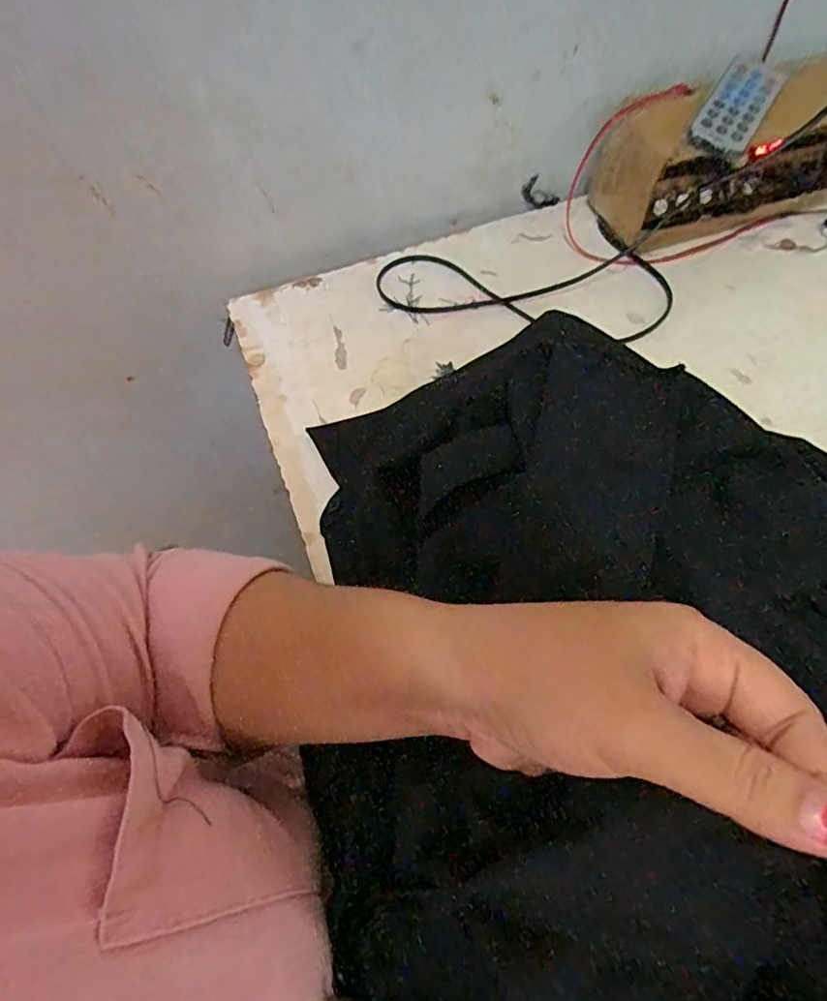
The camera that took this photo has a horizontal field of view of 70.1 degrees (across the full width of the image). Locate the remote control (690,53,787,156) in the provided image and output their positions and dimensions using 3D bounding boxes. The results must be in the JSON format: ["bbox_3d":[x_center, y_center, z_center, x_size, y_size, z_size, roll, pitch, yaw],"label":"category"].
[{"bbox_3d":[0.224,-0.275,0.404,0.040,0.012,0.083,29,66,19],"label":"remote control"}]

